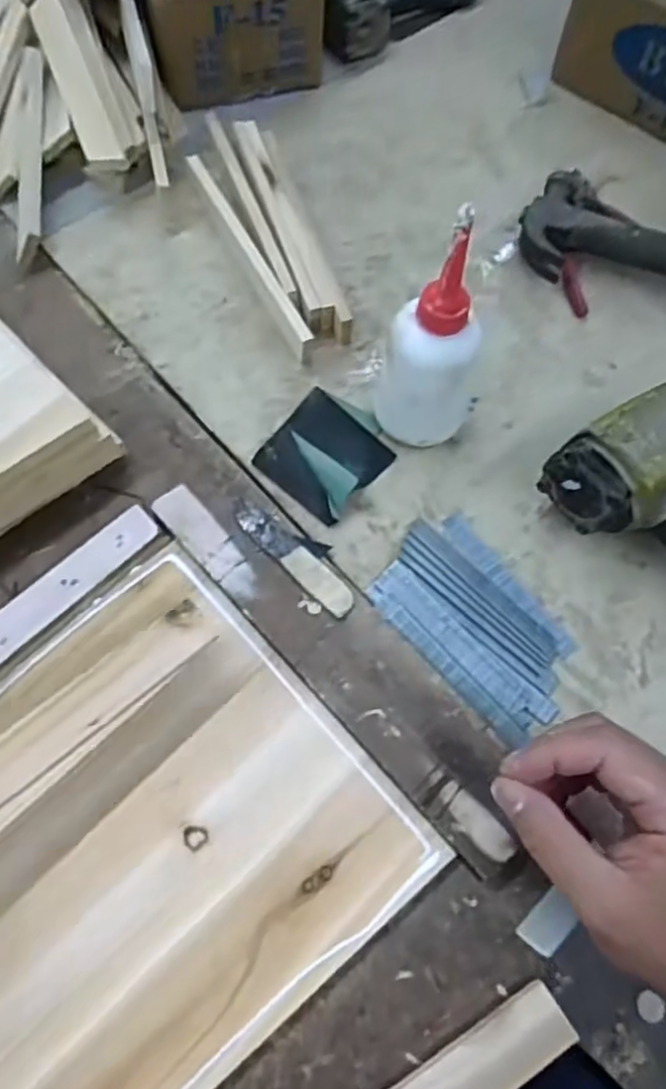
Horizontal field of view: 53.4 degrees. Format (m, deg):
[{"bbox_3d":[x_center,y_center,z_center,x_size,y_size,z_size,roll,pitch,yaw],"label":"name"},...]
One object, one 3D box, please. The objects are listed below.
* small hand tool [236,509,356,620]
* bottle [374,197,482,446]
[{"bbox_3d":[-0.020,0.006,0.422,0.032,0.007,0.094,-40,75,-17],"label":"small hand tool"},{"bbox_3d":[0.066,-0.126,0.401,0.061,0.153,0.071,13,67,2],"label":"bottle"}]

